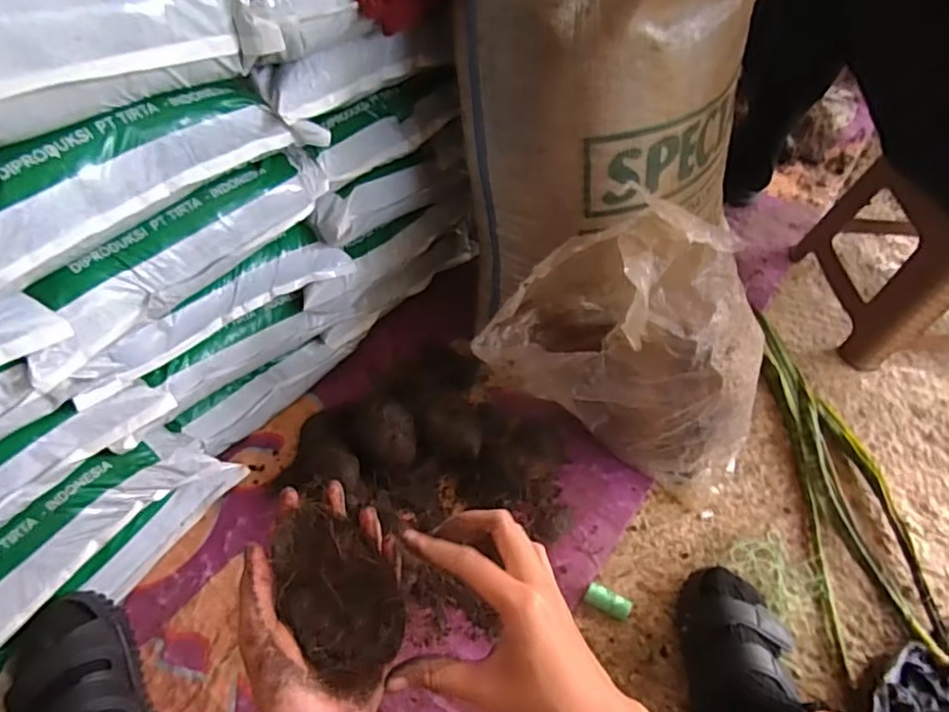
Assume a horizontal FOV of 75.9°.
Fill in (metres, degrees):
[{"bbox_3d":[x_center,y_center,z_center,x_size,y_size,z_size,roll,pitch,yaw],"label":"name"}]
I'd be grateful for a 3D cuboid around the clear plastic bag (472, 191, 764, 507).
[{"bbox_3d":[0.186,-0.010,0.721,0.329,0.322,0.160,19,56,10],"label":"clear plastic bag"}]

